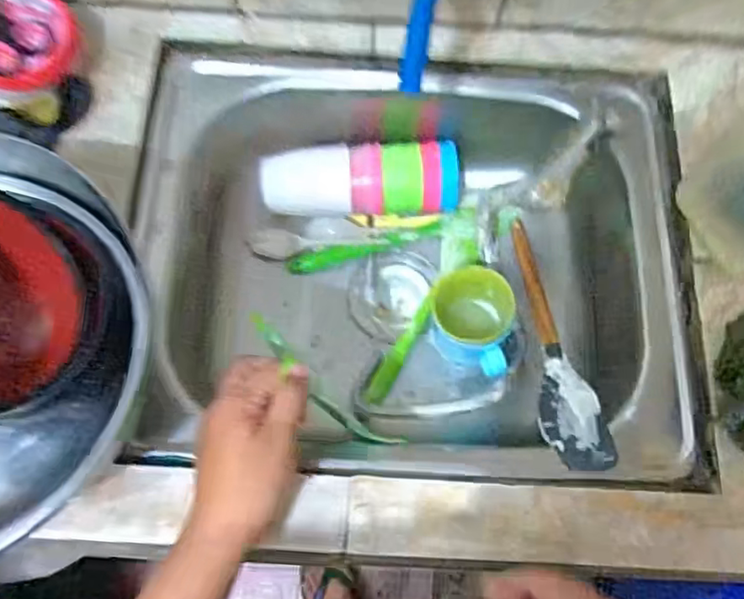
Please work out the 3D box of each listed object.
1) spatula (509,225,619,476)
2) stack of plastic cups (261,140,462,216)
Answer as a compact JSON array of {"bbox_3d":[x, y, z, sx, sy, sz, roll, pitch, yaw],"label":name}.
[{"bbox_3d":[0.169,0.028,0.581,0.049,0.017,0.296,1,46,-2],"label":"spatula"},{"bbox_3d":[-0.012,-0.130,0.663,0.207,0.069,0.079,-4,72,-3],"label":"stack of plastic cups"}]

